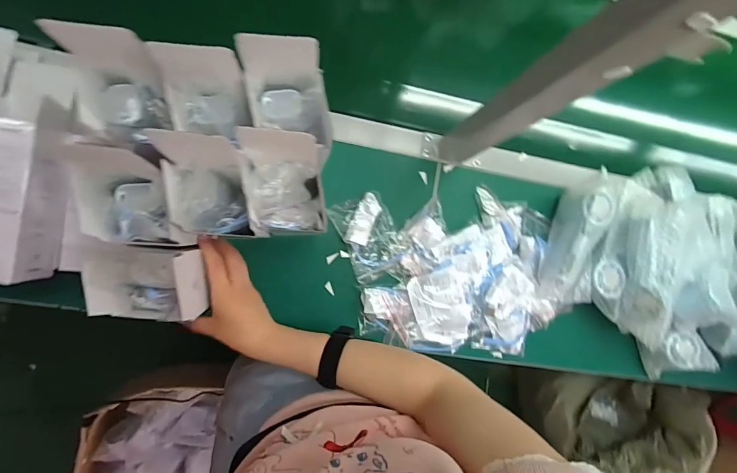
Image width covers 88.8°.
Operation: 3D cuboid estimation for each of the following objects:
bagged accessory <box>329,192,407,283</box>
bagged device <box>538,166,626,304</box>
[{"bbox_3d":[0.003,-0.002,0.567,0.086,0.017,0.118,-23,93,-9],"label":"bagged accessory"},{"bbox_3d":[0.332,0.003,0.592,0.072,0.062,0.216,21,86,-9],"label":"bagged device"}]

